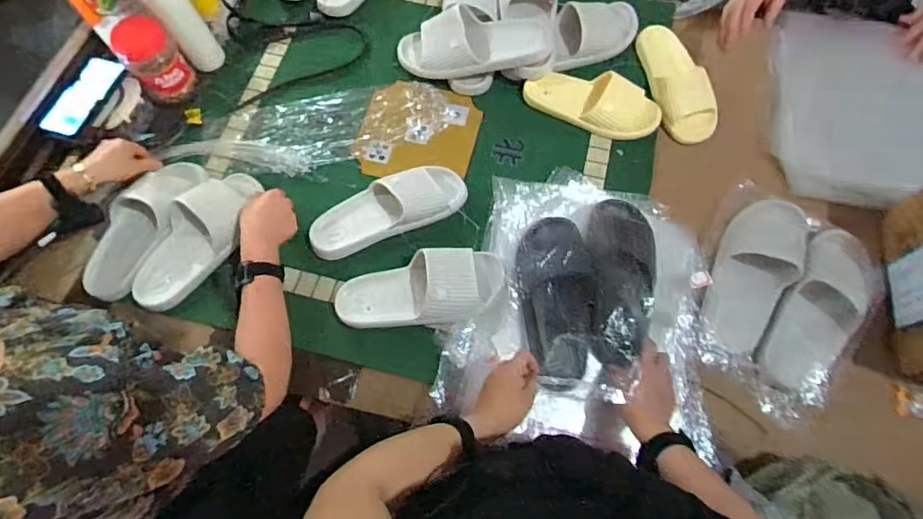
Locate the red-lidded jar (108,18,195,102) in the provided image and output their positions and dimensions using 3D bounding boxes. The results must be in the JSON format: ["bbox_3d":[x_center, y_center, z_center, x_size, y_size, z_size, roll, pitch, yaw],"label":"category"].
[{"bbox_3d":[-0.549,-0.359,0.936,0.086,0.121,0.087,0,68,-1],"label":"red-lidded jar"}]

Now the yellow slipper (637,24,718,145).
[{"bbox_3d":[0.404,-0.336,0.968,0.096,0.076,0.252,-10,69,-6],"label":"yellow slipper"}]

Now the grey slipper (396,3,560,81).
[{"bbox_3d":[0.018,-0.400,0.953,0.293,0.075,0.102,0,68,12],"label":"grey slipper"}]

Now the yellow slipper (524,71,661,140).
[{"bbox_3d":[0.233,-0.287,0.944,0.249,0.075,0.086,22,69,20],"label":"yellow slipper"}]

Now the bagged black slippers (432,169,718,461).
[{"bbox_3d":[0.188,0.052,0.765,0.379,0.107,0.395,11,68,3],"label":"bagged black slippers"}]

